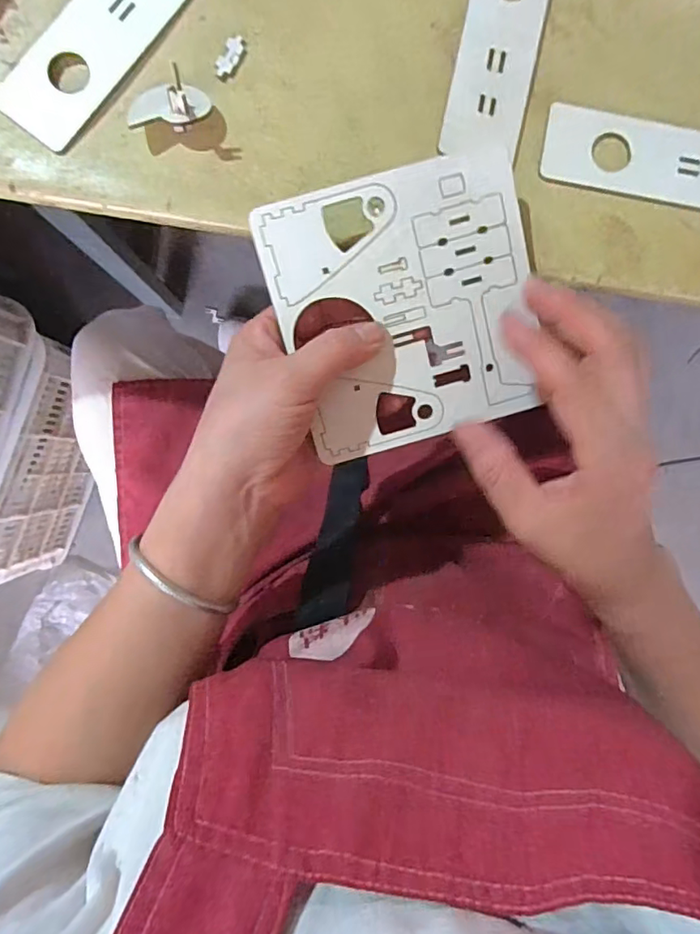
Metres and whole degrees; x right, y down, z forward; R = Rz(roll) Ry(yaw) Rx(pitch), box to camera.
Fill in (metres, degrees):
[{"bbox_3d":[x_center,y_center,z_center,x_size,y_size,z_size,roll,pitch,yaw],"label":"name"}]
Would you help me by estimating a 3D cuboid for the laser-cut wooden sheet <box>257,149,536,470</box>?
[{"bbox_3d":[0.033,-0.086,0.301,0.138,0.004,0.143,-16,105,0],"label":"laser-cut wooden sheet"}]

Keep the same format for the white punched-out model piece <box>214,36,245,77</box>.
[{"bbox_3d":[-0.069,-0.234,0.308,0.010,0.004,0.024,33,89,-2],"label":"white punched-out model piece"}]

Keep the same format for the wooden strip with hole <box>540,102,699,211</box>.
[{"bbox_3d":[0.187,-0.180,0.318,0.146,0.004,0.050,10,90,-3],"label":"wooden strip with hole"}]

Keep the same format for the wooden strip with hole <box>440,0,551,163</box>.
[{"bbox_3d":[0.088,-0.249,0.312,0.046,0.004,0.143,12,90,-3],"label":"wooden strip with hole"}]

